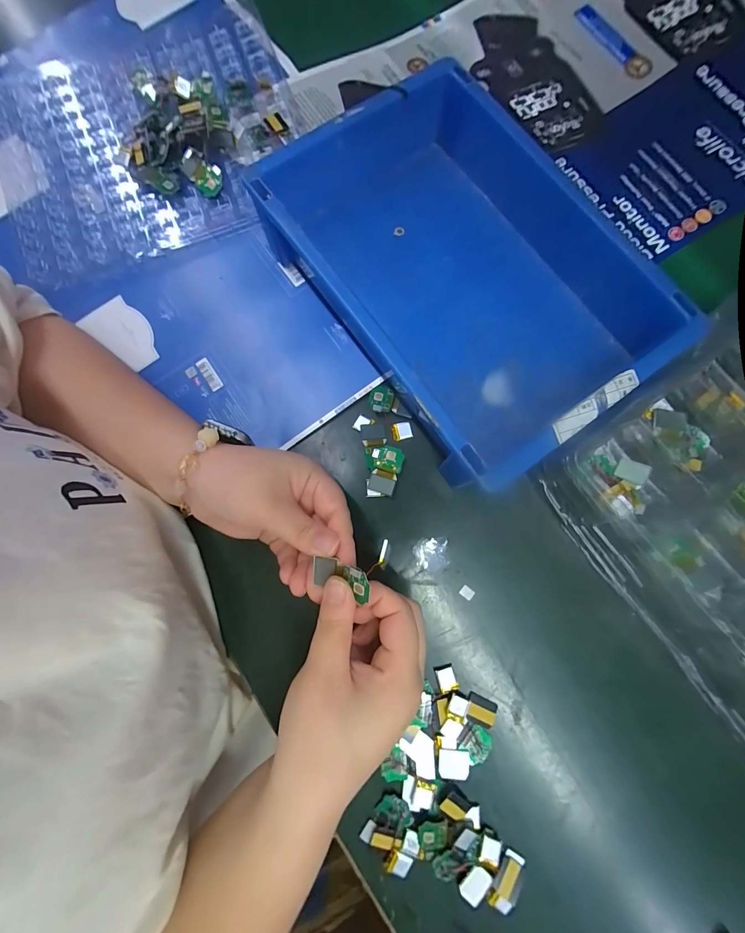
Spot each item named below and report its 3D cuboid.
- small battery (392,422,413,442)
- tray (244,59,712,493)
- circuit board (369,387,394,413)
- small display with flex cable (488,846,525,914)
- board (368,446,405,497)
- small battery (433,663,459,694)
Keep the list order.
[{"bbox_3d":[0.025,-0.030,0.298,0.017,0.004,0.014,-14,79,-2],"label":"small battery"},{"bbox_3d":[0.074,-0.157,0.290,0.204,0.068,0.299,-36,81,-6],"label":"tray"},{"bbox_3d":[0.007,-0.057,0.298,0.019,0.005,0.024,10,79,3],"label":"circuit board"},{"bbox_3d":[0.094,0.289,0.245,0.016,0.005,0.035,27,80,6],"label":"small display with flex cable"},{"bbox_3d":[0.011,0.003,0.290,0.024,0.009,0.038,14,79,3],"label":"board"},{"bbox_3d":[0.056,0.160,0.266,0.014,0.004,0.018,-17,79,-3],"label":"small battery"}]

